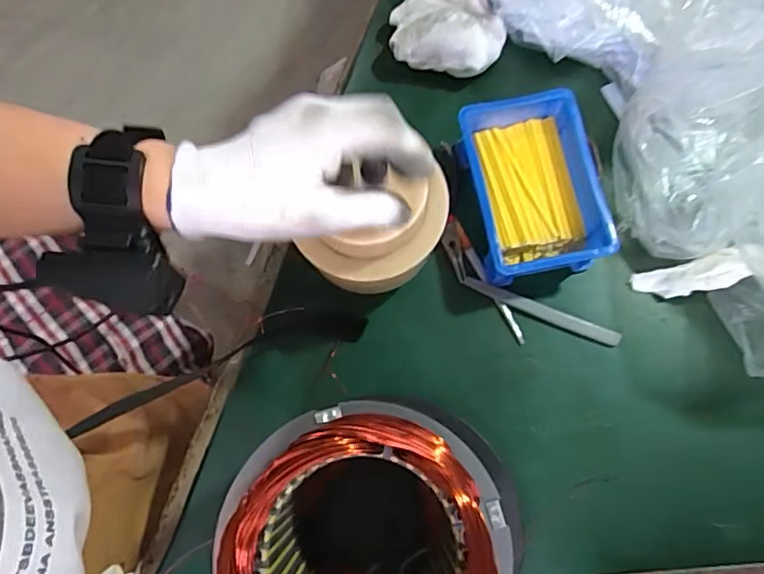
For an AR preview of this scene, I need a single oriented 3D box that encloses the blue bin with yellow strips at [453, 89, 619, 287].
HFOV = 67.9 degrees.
[{"bbox_3d":[0.123,-0.081,0.473,0.103,0.052,0.147,-8,75,-2],"label":"blue bin with yellow strips"}]

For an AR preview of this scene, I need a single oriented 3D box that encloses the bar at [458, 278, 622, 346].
[{"bbox_3d":[0.133,0.020,0.473,0.134,0.008,0.013,21,76,6],"label":"bar"}]

